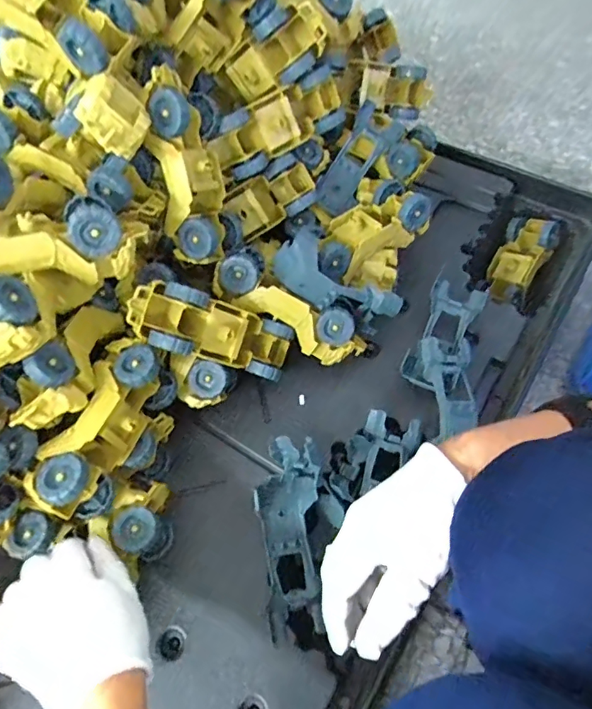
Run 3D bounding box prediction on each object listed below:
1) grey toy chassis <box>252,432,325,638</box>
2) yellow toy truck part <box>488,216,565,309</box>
[{"bbox_3d":[-0.006,0.166,0.457,0.059,0.048,0.170,-5,61,1],"label":"grey toy chassis"},{"bbox_3d":[0.308,-0.128,0.664,0.065,0.039,0.133,26,82,17],"label":"yellow toy truck part"}]

